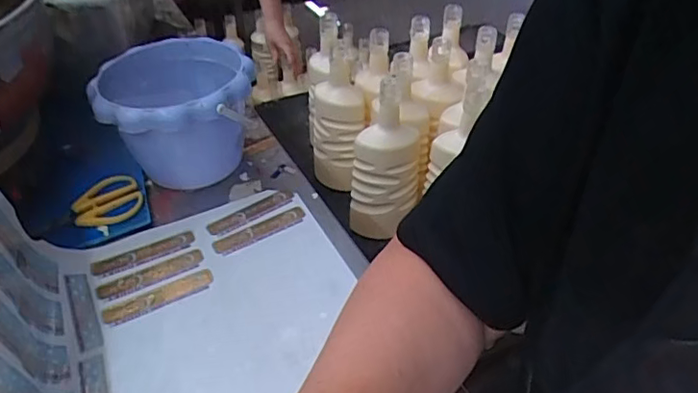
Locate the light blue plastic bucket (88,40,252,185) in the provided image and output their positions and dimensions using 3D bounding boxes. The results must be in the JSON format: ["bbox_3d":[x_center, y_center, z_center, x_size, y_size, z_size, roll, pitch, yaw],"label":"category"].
[{"bbox_3d":[-0.171,-0.077,0.567,0.143,0.130,0.146,-5,42,-3],"label":"light blue plastic bucket"}]

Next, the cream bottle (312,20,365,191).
[{"bbox_3d":[-0.018,-0.135,0.907,0.086,0.244,0.100,0,39,0],"label":"cream bottle"}]

